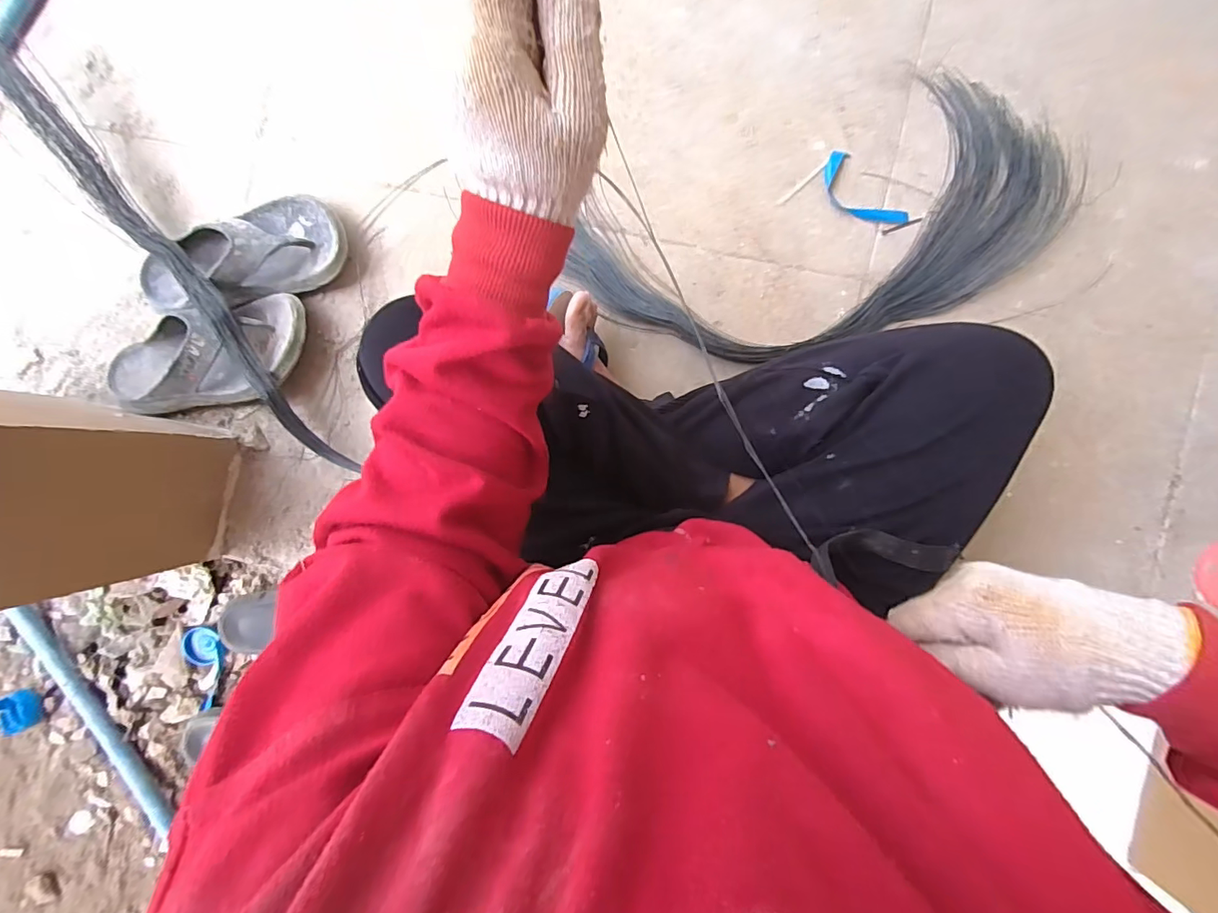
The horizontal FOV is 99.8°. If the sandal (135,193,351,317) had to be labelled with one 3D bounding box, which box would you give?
[{"bbox_3d":[-0.464,-0.250,0.640,0.276,0.067,0.114,-14,89,3],"label":"sandal"}]

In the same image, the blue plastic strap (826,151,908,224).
[{"bbox_3d":[0.297,-0.307,0.608,0.051,0.009,0.116,-44,87,4],"label":"blue plastic strap"}]

